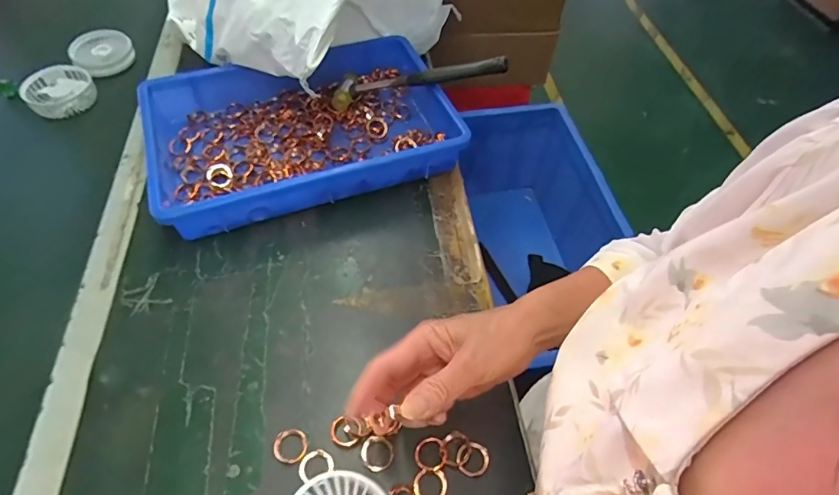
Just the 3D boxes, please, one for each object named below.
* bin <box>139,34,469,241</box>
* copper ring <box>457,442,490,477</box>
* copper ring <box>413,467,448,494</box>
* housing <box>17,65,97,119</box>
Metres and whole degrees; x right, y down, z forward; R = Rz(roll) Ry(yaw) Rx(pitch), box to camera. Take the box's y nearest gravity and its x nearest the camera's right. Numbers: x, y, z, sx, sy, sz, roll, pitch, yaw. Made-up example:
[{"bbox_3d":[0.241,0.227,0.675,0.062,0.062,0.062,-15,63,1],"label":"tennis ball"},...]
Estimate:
[{"bbox_3d":[-0.149,-0.155,0.616,0.365,0.075,0.255,-17,56,-13],"label":"bin"},{"bbox_3d":[0.047,0.186,0.410,0.028,0.004,0.028,1,54,-1],"label":"copper ring"},{"bbox_3d":[0.010,0.202,0.398,0.028,0.004,0.028,1,54,-1],"label":"copper ring"},{"bbox_3d":[-0.533,-0.230,0.695,0.089,0.037,0.085,-37,63,-25],"label":"housing"}]

